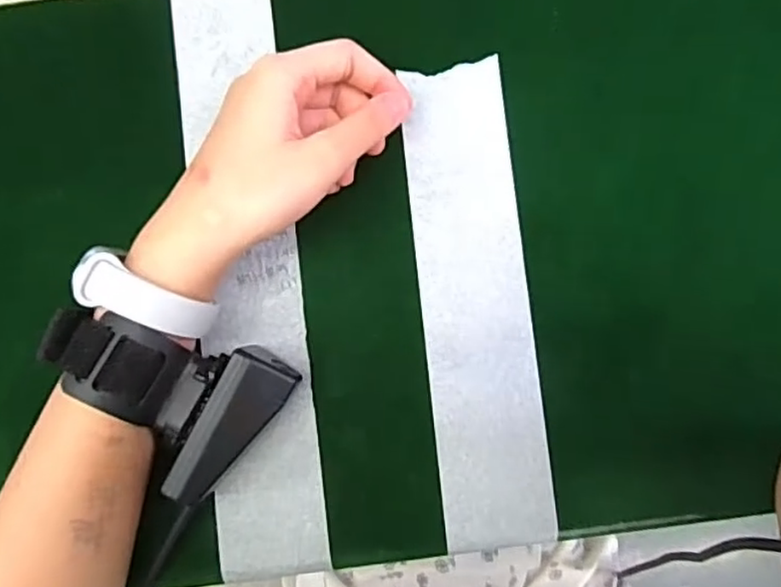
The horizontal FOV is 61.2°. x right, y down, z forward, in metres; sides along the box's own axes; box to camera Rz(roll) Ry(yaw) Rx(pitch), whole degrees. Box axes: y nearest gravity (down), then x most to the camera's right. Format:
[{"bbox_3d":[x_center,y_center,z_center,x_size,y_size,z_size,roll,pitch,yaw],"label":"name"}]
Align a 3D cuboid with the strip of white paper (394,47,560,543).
[{"bbox_3d":[0.041,0.003,0.319,0.051,0.004,0.229,-5,84,1],"label":"strip of white paper"}]

